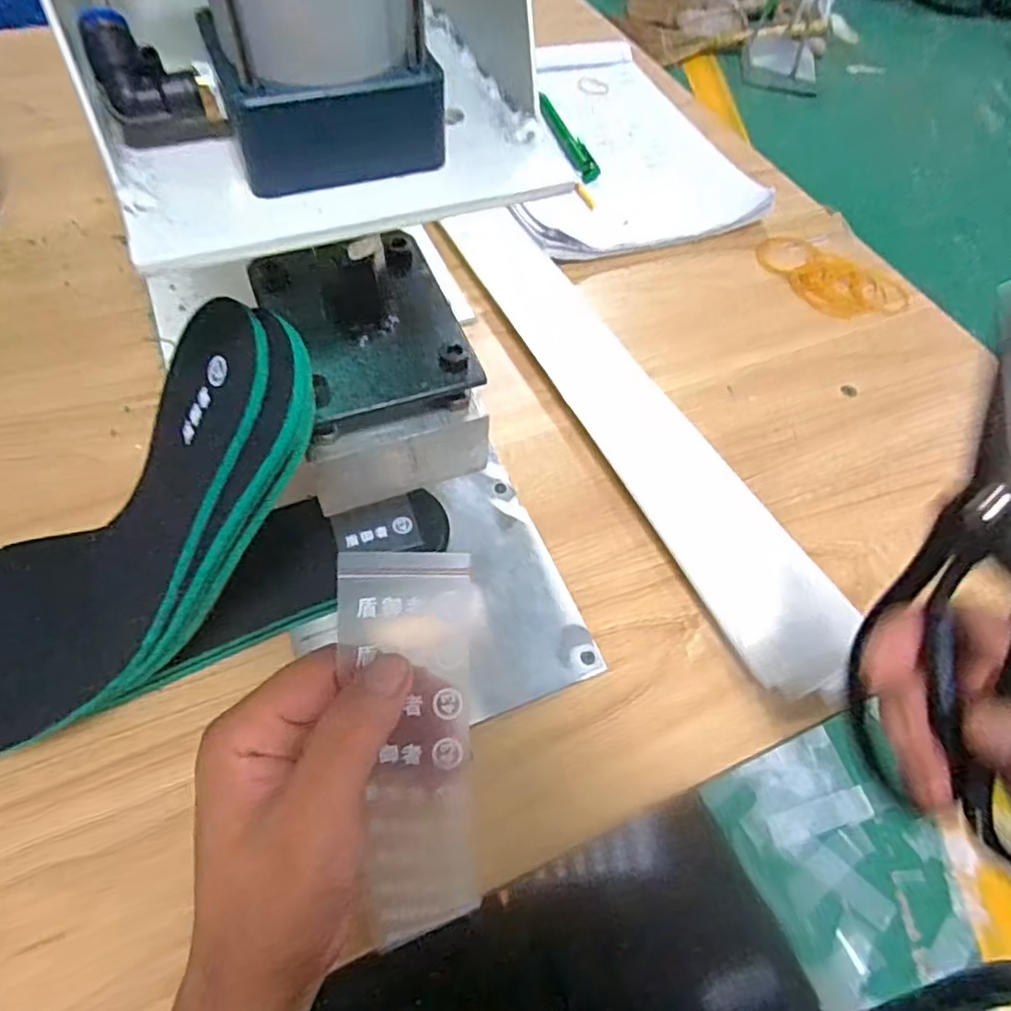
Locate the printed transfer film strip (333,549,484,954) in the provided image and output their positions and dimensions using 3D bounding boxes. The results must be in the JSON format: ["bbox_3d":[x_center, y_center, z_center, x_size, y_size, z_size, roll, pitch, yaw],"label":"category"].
[{"bbox_3d":[-0.031,0.080,0.220,0.044,0.010,0.127,-3,89,-7],"label":"printed transfer film strip"}]

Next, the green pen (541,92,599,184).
[{"bbox_3d":[0.055,-0.327,0.581,0.020,0.013,0.116,-14,59,-13],"label":"green pen"}]

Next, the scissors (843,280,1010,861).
[{"bbox_3d":[0.159,0.027,0.236,0.008,0.092,0.186,-1,80,-26],"label":"scissors"}]

